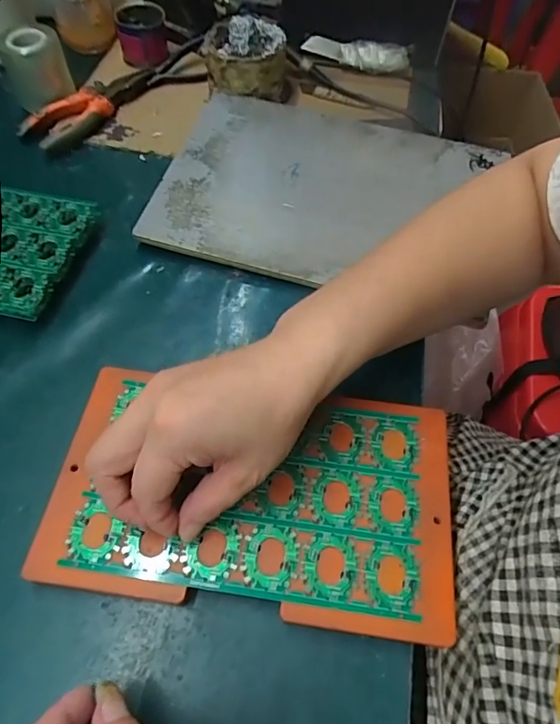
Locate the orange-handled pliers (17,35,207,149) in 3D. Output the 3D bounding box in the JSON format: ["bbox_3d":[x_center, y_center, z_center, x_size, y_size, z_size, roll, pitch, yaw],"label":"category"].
[{"bbox_3d":[-0.169,-0.282,0.512,0.212,0.032,0.053,-33,63,-22],"label":"orange-handled pliers"}]

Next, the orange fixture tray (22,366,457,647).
[{"bbox_3d":[-0.017,0.077,0.297,0.239,0.016,0.137,8,56,3],"label":"orange fixture tray"}]

